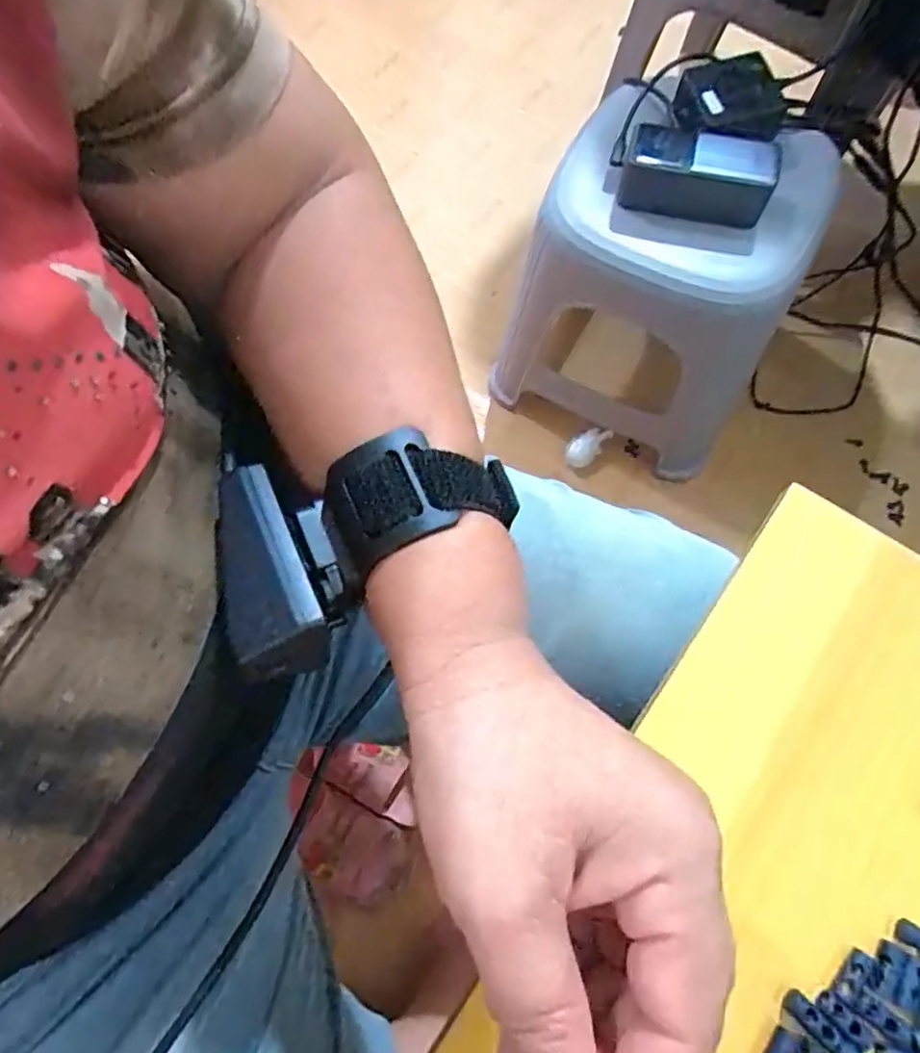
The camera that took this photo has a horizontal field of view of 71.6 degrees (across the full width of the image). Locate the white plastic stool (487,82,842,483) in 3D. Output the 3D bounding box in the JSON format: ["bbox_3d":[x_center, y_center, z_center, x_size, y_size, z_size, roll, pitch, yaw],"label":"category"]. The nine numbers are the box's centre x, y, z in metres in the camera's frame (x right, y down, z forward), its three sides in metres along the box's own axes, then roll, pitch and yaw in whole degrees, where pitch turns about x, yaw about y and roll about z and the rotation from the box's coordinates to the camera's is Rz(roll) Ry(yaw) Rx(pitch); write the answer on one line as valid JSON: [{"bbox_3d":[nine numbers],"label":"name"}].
[{"bbox_3d":[0.220,-0.266,0.732,0.261,0.272,0.243,23,73,9],"label":"white plastic stool"}]

